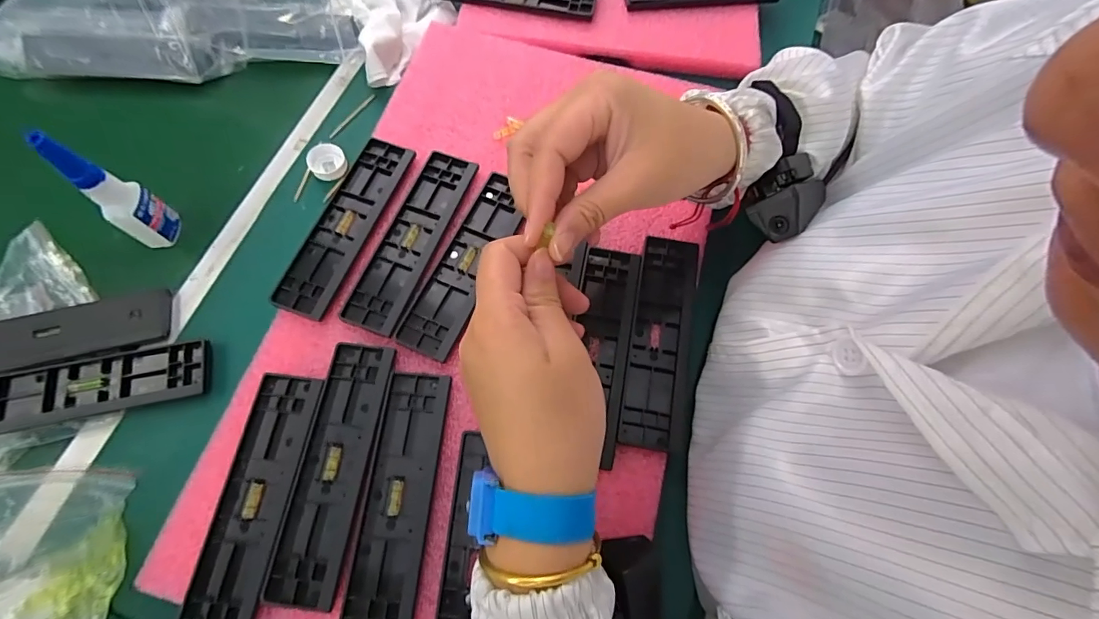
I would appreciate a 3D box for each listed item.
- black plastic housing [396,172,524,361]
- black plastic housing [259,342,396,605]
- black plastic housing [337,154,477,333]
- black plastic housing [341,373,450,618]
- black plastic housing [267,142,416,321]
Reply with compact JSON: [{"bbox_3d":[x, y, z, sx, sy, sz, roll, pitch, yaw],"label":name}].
[{"bbox_3d":[-0.062,-0.038,0.358,0.042,0.007,0.155,23,71,8],"label":"black plastic housing"},{"bbox_3d":[-0.139,0.100,0.301,0.042,0.004,0.159,6,69,2],"label":"black plastic housing"},{"bbox_3d":[-0.105,-0.056,0.362,0.044,0.004,0.158,19,70,6],"label":"black plastic housing"},{"bbox_3d":[-0.096,0.119,0.296,0.041,0.009,0.158,4,69,1],"label":"black plastic housing"},{"bbox_3d":[-0.160,-0.068,0.365,0.046,0.007,0.158,19,70,6],"label":"black plastic housing"}]

